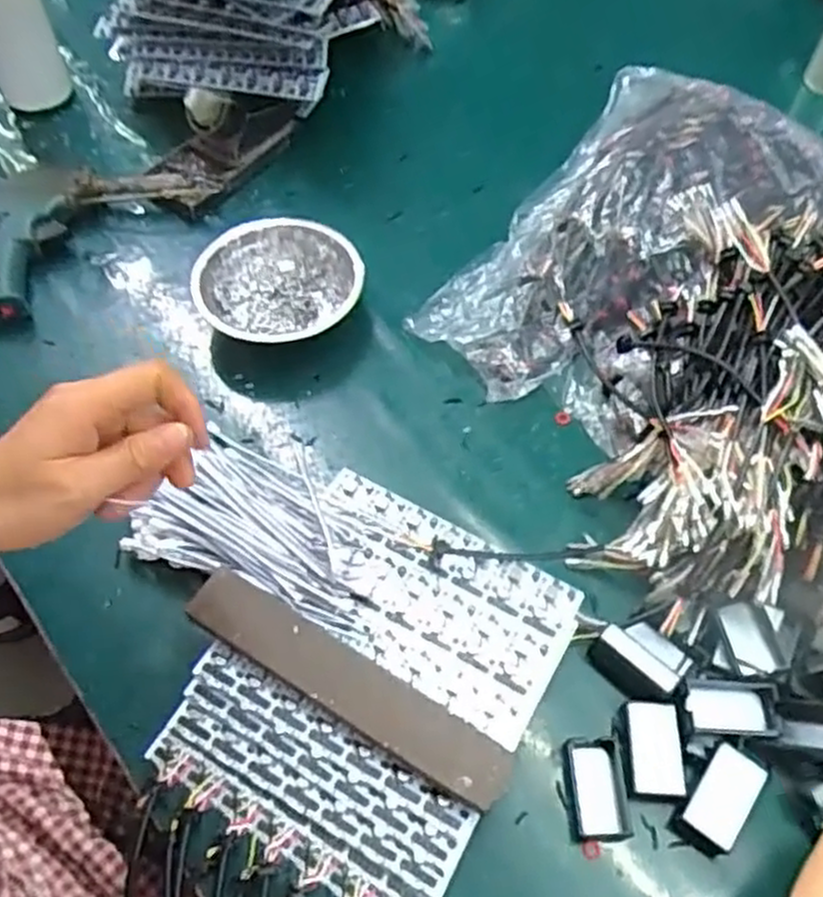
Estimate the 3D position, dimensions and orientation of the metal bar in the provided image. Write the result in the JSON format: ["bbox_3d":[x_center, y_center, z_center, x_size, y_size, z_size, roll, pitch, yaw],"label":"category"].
[{"bbox_3d":[-0.037,0.130,0.430,0.197,0.008,0.036,29,65,16],"label":"metal bar"}]

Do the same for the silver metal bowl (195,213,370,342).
[{"bbox_3d":[-0.102,-0.127,0.615,0.126,0.043,0.117,0,59,0],"label":"silver metal bowl"}]

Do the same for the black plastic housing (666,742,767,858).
[{"bbox_3d":[0.172,0.195,0.431,0.032,0.018,0.053,33,64,18],"label":"black plastic housing"}]

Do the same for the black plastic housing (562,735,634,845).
[{"bbox_3d":[0.107,0.197,0.448,0.033,0.009,0.055,-5,59,-3],"label":"black plastic housing"}]

